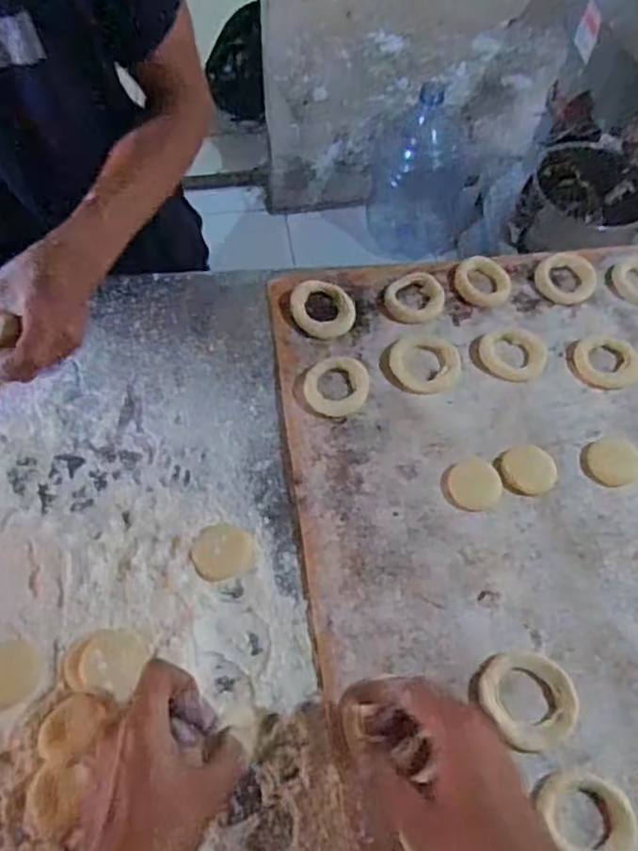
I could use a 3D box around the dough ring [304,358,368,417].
[{"bbox_3d":[0.016,-0.036,0.610,0.055,0.010,0.057,0,59,-1],"label":"dough ring"}]

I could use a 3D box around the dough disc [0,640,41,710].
[{"bbox_3d":[-0.224,0.178,0.487,0.046,0.004,0.045,0,59,-1],"label":"dough disc"}]

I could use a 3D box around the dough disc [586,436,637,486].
[{"bbox_3d":[0.254,0.030,0.583,0.046,0.004,0.042,0,59,-1],"label":"dough disc"}]

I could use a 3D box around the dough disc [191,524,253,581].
[{"bbox_3d":[-0.078,0.101,0.547,0.047,0.011,0.049,0,59,-1],"label":"dough disc"}]

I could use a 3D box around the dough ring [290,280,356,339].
[{"bbox_3d":[0.004,-0.112,0.652,0.059,0.007,0.064,-4,60,-3],"label":"dough ring"}]

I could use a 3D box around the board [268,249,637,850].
[{"bbox_3d":[0.200,0.089,0.548,0.411,0.018,0.596,-6,60,-5],"label":"board"}]

